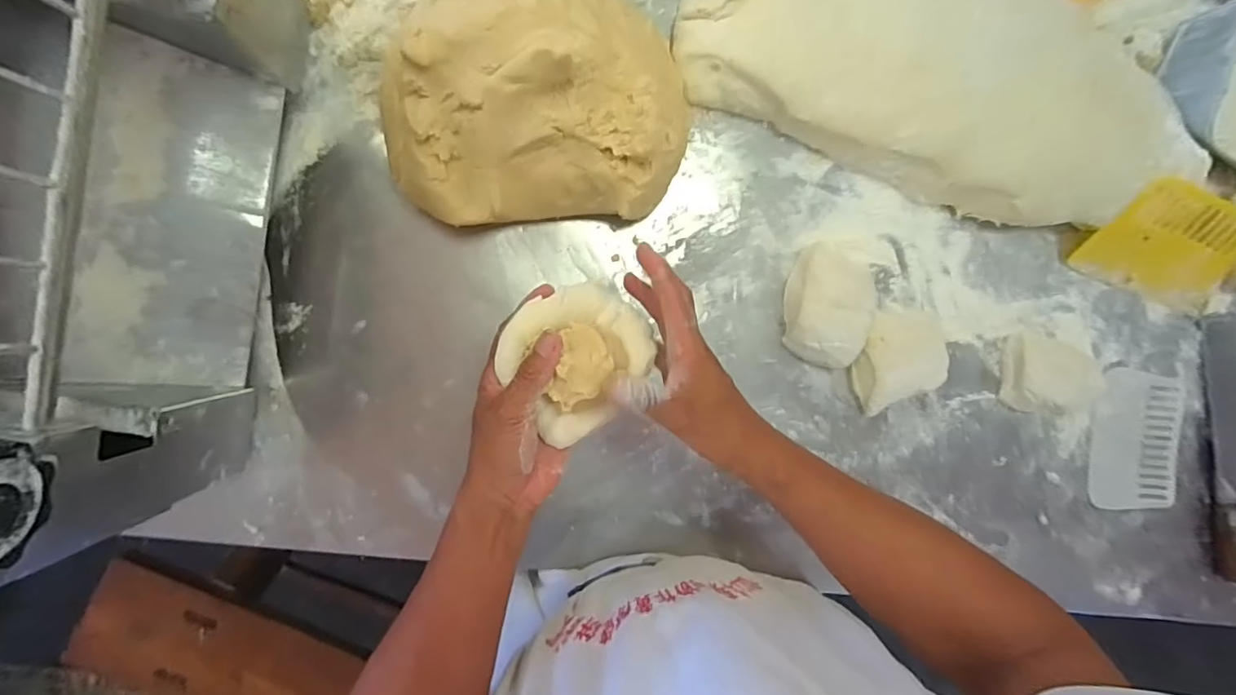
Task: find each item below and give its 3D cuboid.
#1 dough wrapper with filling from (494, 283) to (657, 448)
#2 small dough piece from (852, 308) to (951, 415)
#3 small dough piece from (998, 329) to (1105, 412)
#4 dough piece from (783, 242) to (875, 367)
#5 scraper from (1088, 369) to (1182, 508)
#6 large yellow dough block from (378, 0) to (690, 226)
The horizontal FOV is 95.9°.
[{"bbox_3d":[-0.027,0.006,0.417,0.111,0.050,0.100,-37,96,-3],"label":"dough wrapper with filling"},{"bbox_3d":[0.312,0.012,0.609,0.105,0.038,0.101,-13,94,-5],"label":"small dough piece"},{"bbox_3d":[0.498,0.029,0.632,0.120,0.036,0.087,2,93,-6],"label":"small dough piece"},{"bbox_3d":[0.230,-0.048,0.584,0.089,0.071,0.132,15,91,-7],"label":"dough piece"},{"bbox_3d":[0.621,0.110,0.667,0.117,0.010,0.164,0,94,-9],"label":"scraper"},{"bbox_3d":[-0.072,-0.236,0.515,0.274,0.120,0.223,-4,94,-6],"label":"large yellow dough block"}]

